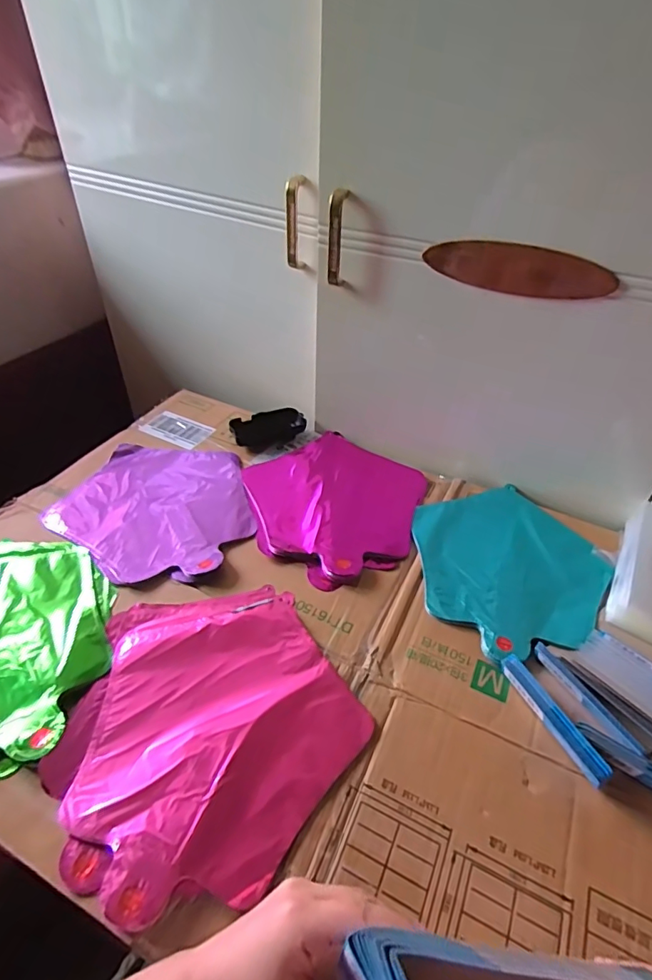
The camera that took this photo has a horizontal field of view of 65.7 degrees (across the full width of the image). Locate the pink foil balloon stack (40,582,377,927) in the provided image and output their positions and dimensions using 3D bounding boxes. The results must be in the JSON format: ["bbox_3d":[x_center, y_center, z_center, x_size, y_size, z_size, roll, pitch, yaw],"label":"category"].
[{"bbox_3d":[-0.106,0.192,0.435,0.235,0.013,0.252,-23,50,-26],"label":"pink foil balloon stack"}]

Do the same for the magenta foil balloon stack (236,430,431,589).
[{"bbox_3d":[0.009,0.010,0.644,0.229,0.022,0.233,28,48,23],"label":"magenta foil balloon stack"}]

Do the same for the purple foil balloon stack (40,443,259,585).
[{"bbox_3d":[-0.198,0.013,0.622,0.232,0.017,0.222,21,46,17],"label":"purple foil balloon stack"}]

